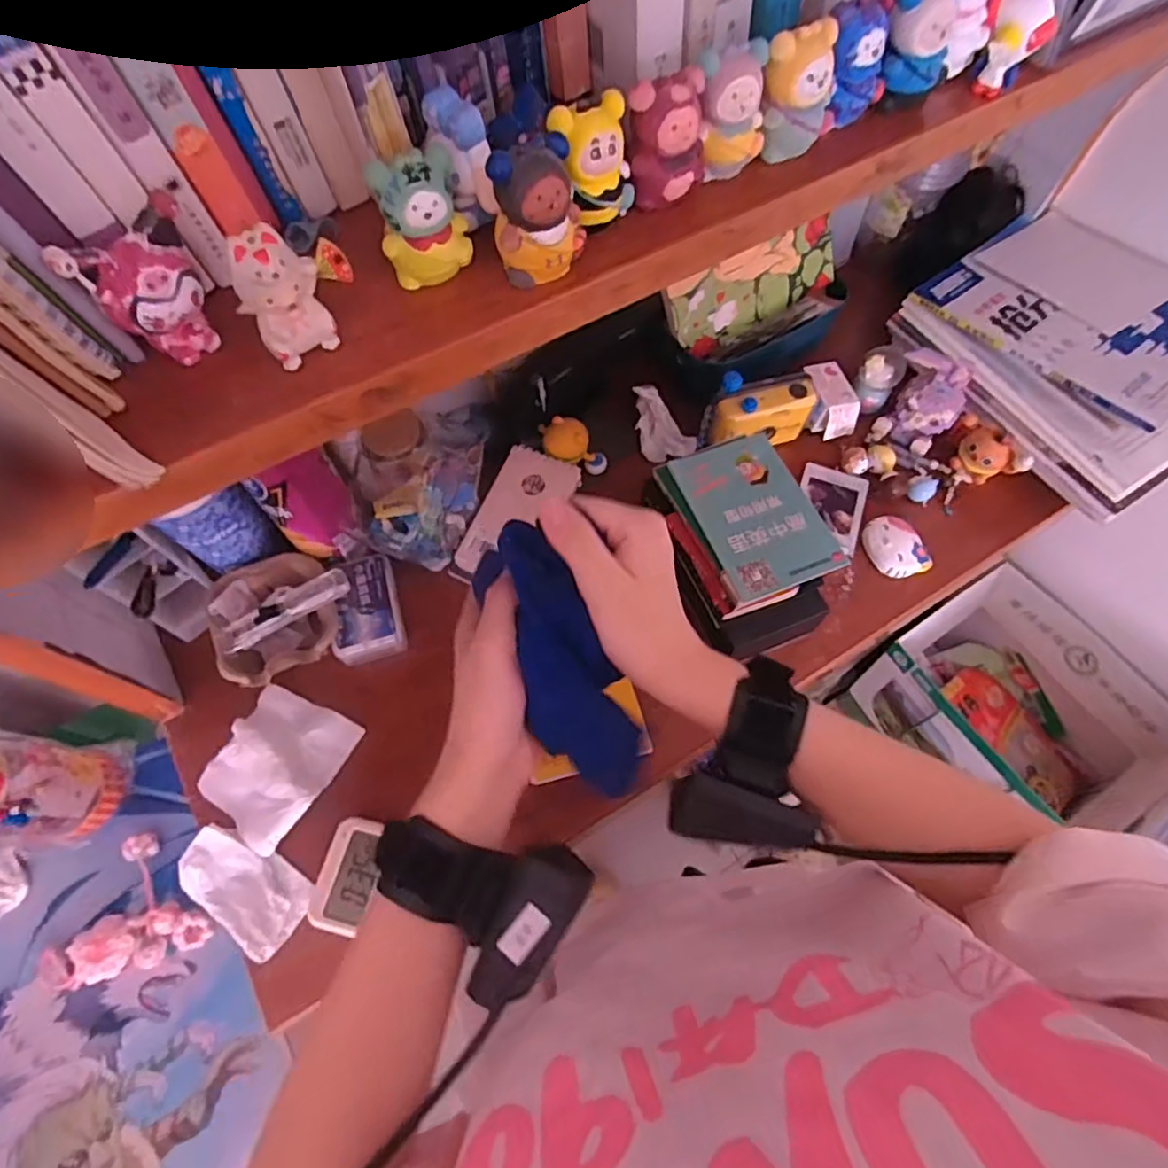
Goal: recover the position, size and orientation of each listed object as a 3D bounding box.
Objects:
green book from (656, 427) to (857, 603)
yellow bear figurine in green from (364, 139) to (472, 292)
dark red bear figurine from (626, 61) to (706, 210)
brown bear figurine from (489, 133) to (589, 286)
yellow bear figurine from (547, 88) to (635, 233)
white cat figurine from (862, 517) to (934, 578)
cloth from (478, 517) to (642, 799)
[{"bbox_3d":[0.142,-0.061,0.555,0.105,0.017,0.147,-23,67,-11],"label":"green book"},{"bbox_3d":[-0.070,-0.159,0.288,0.039,0.048,0.025,-28,68,-13],"label":"yellow bear figurine in green"},{"bbox_3d":[0.041,-0.207,0.307,0.036,0.047,0.026,-13,66,-7],"label":"dark red bear figurine"},{"bbox_3d":[-0.020,-0.163,0.290,0.038,0.050,0.030,-10,66,-5],"label":"brown bear figurine"},{"bbox_3d":[0.006,-0.190,0.299,0.037,0.045,0.027,-26,68,-12],"label":"yellow bear figurine"},{"bbox_3d":[0.305,-0.037,0.642,0.048,0.017,0.063,-20,67,-9],"label":"white cat figurine"},{"bbox_3d":[-0.009,0.050,0.353,0.050,0.032,0.164,-26,111,-11],"label":"cloth"}]

